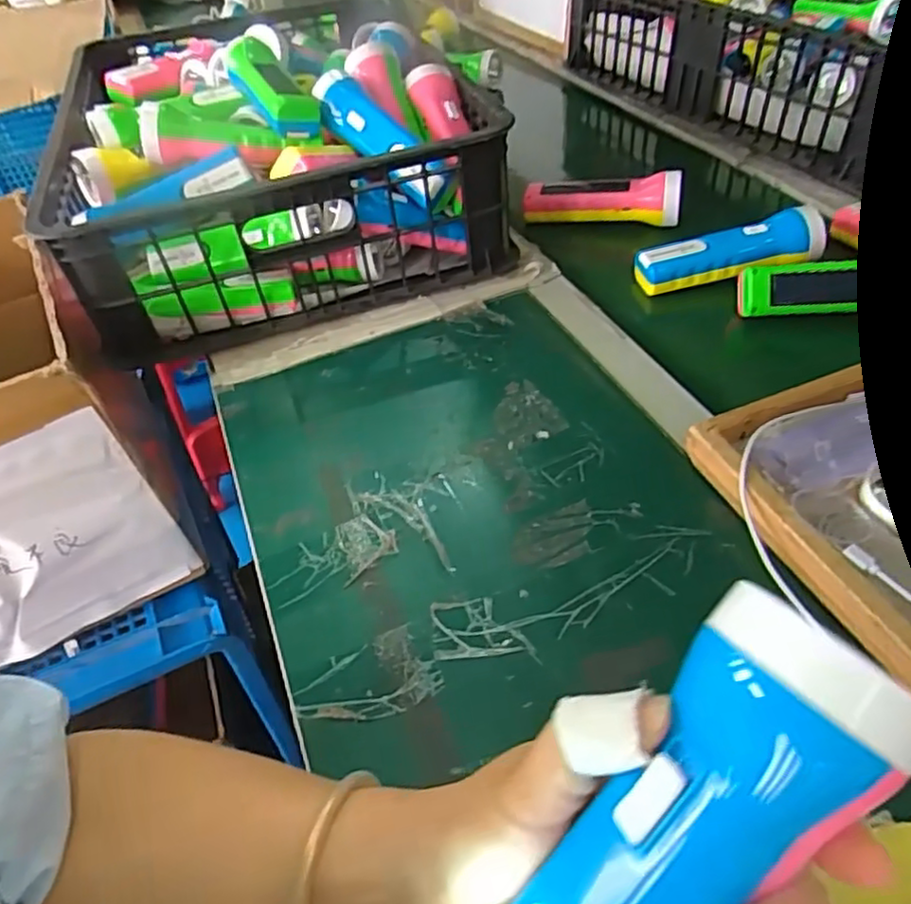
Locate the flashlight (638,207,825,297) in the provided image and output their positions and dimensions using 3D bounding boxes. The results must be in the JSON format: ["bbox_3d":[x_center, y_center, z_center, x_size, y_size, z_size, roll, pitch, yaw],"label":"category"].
[{"bbox_3d":[0.249,-0.183,0.620,0.167,0.053,0.039,-8,45,-3],"label":"flashlight"}]

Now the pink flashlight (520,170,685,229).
[{"bbox_3d":[0.155,-0.273,0.721,0.159,0.047,0.042,9,46,13],"label":"pink flashlight"}]

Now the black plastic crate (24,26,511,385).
[{"bbox_3d":[-0.227,-0.331,0.736,0.387,0.151,0.541,-21,47,-16],"label":"black plastic crate"}]

